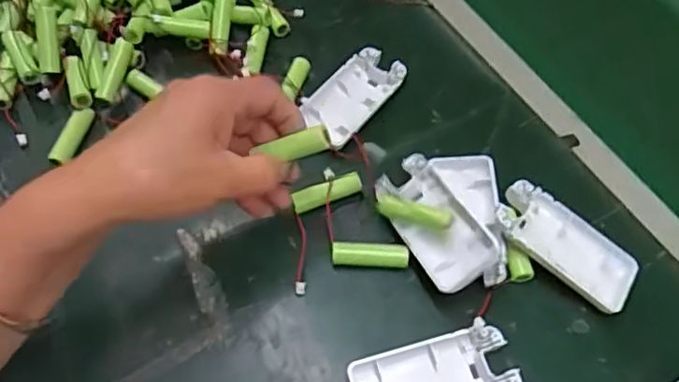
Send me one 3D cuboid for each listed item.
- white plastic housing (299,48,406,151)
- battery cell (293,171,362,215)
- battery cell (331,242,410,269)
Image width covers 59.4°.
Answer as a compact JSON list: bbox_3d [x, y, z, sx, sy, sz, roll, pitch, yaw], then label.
[{"bbox_3d":[0.010,-0.074,0.451,0.042,0.012,0.089,36,64,17],"label":"white plastic housing"},{"bbox_3d":[-0.009,0.001,0.402,0.047,0.017,0.013,-18,62,-13],"label":"battery cell"},{"bbox_3d":[0.020,0.042,0.386,0.049,0.015,0.013,4,59,-1],"label":"battery cell"}]

